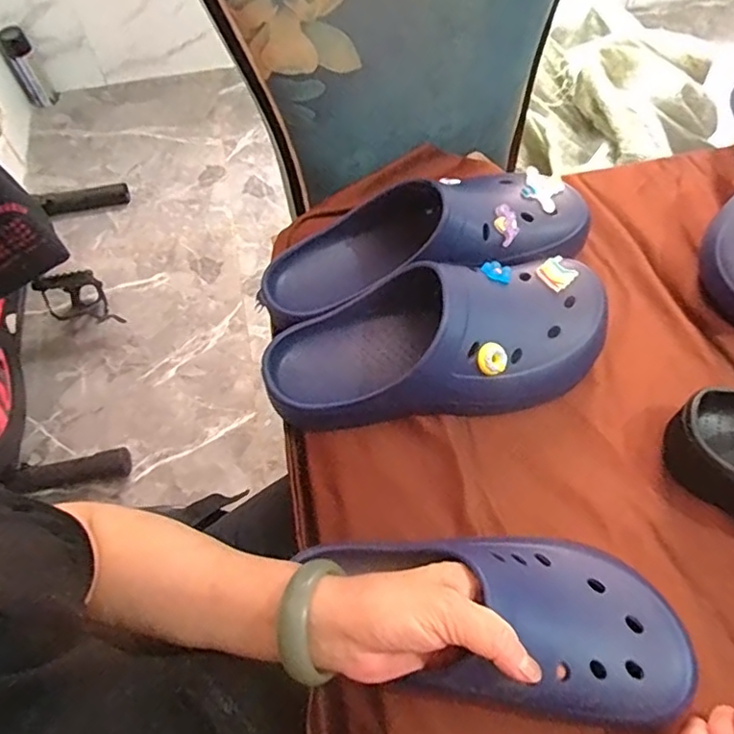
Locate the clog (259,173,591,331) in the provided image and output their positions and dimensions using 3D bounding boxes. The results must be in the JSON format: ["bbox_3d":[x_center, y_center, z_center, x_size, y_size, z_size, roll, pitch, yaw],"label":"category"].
[{"bbox_3d":[0.052,-0.117,0.516,0.300,0.081,0.104,-15,61,-6],"label":"clog"}]

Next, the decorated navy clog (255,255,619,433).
[{"bbox_3d":[0.058,-0.028,0.471,0.283,0.086,0.119,-6,61,-1],"label":"decorated navy clog"}]

